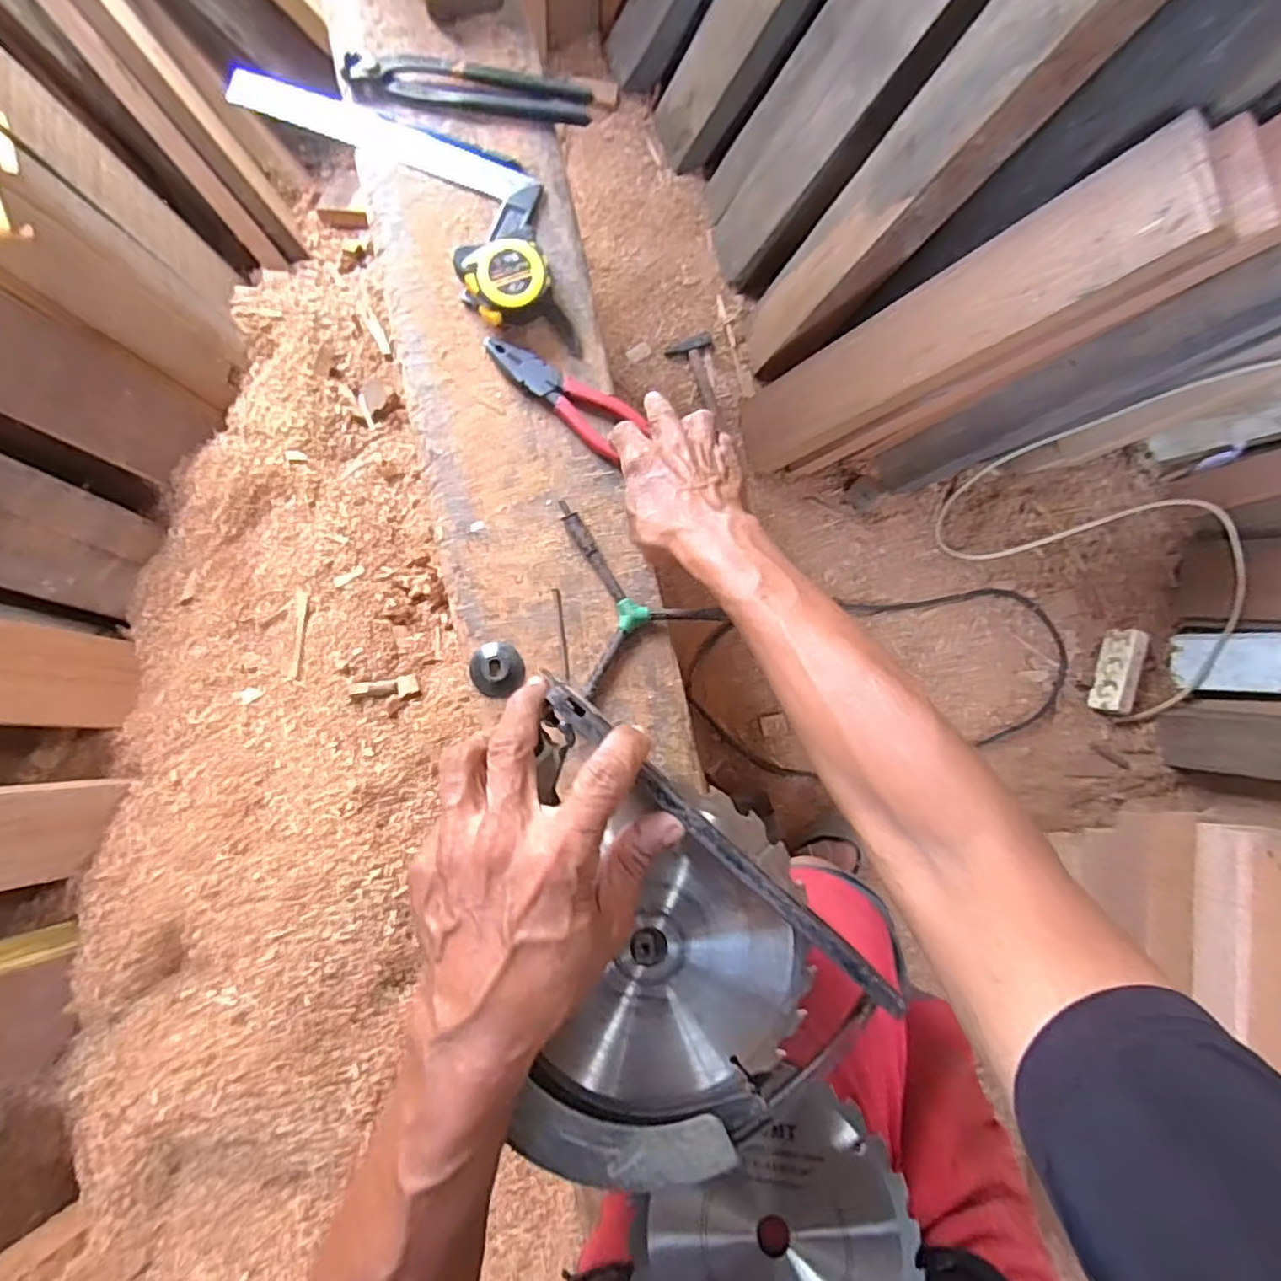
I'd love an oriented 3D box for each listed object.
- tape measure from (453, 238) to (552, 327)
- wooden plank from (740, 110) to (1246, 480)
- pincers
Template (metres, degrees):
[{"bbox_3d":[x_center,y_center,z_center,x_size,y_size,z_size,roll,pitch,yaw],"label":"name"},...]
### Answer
[{"bbox_3d":[-0.114,-0.306,0.550,0.069,0.040,0.056,-28,89,-7],"label":"tape measure"},{"bbox_3d":[0.413,-0.432,0.950,0.072,0.681,0.147,-7,86,-34],"label":"wooden plank"},{"bbox_3d":[-0.154,-0.497,0.584,0.214,0.015,0.040,6,85,-5],"label":"pincers"}]

